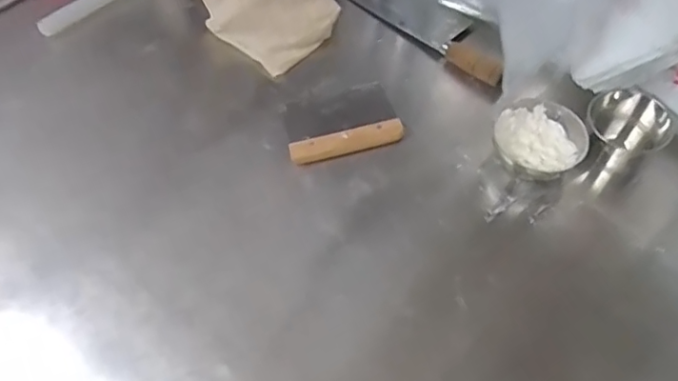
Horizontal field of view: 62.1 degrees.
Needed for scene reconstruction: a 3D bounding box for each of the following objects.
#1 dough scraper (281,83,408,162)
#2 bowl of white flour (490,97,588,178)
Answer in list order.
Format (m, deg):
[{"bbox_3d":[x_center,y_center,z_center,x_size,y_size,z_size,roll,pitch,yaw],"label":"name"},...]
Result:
[{"bbox_3d":[0.000,-0.095,0.757,0.146,0.017,0.100,-16,57,-8],"label":"dough scraper"},{"bbox_3d":[0.246,-0.056,0.705,0.100,0.062,0.095,-1,57,2],"label":"bowl of white flour"}]

